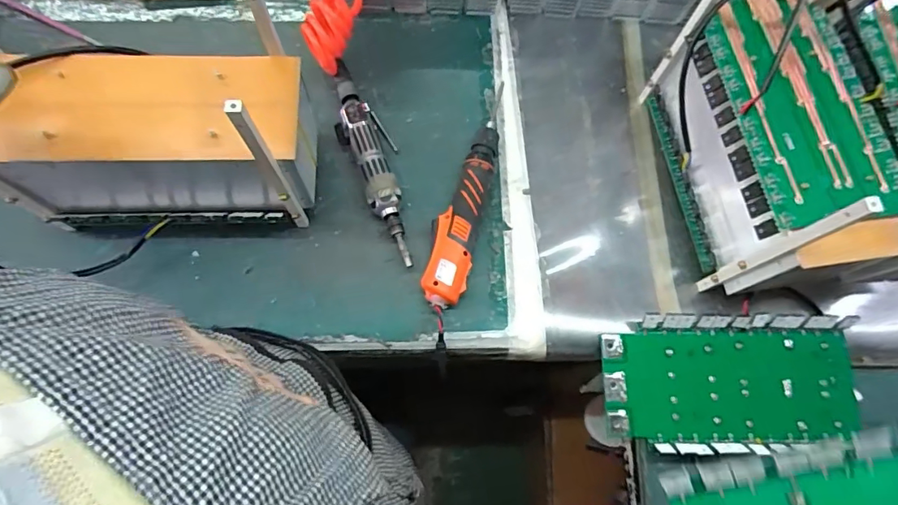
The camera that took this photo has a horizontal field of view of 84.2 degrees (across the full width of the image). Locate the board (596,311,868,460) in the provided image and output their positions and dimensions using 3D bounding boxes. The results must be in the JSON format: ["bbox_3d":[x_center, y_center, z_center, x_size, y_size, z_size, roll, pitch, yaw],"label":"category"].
[{"bbox_3d":[0.318,0.145,0.562,0.284,0.041,0.142,1,74,-3],"label":"board"}]

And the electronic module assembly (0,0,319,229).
[{"bbox_3d":[-0.296,-0.129,0.483,0.288,0.201,0.143,-5,74,-5],"label":"electronic module assembly"}]

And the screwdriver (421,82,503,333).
[{"bbox_3d":[0.019,-0.065,0.604,0.054,0.040,0.324,13,74,0],"label":"screwdriver"}]

